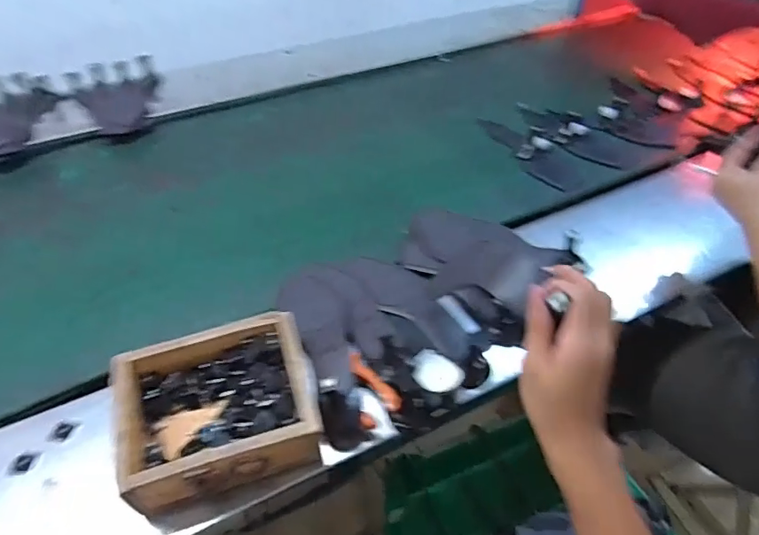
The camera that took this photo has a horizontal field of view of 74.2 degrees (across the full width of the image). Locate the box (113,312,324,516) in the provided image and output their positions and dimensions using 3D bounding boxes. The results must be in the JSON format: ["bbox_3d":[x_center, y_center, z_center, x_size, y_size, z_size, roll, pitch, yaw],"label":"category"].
[{"bbox_3d":[-0.160,0.141,0.509,0.187,0.064,0.157,-17,48,-15],"label":"box"}]

